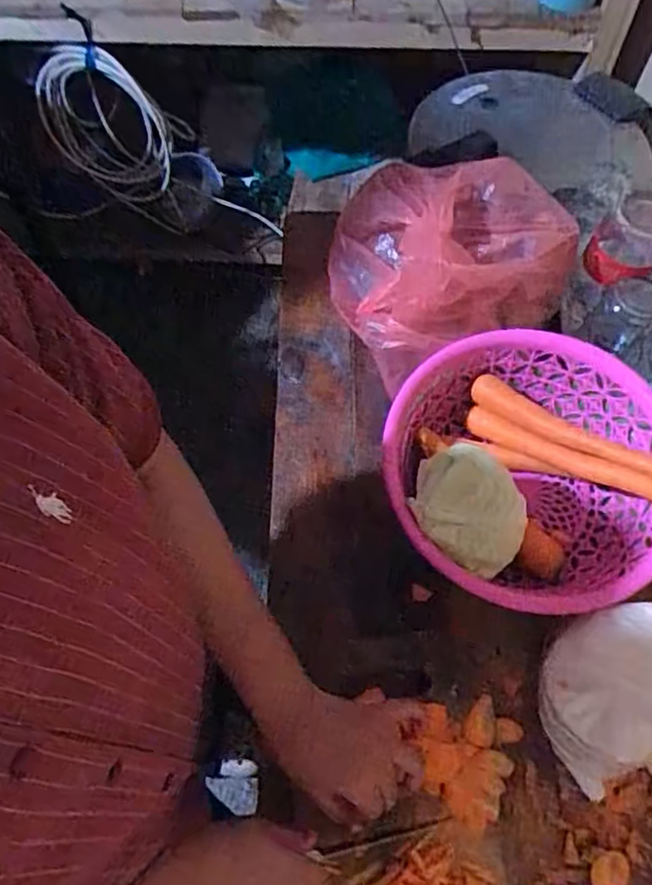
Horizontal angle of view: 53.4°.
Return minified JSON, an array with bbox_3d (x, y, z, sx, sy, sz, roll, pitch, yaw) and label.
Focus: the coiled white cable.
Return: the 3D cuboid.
[{"bbox_3d":[-0.476,-0.677,1.388,0.304,0.332,0.069,20,66,9],"label":"coiled white cable"}]

